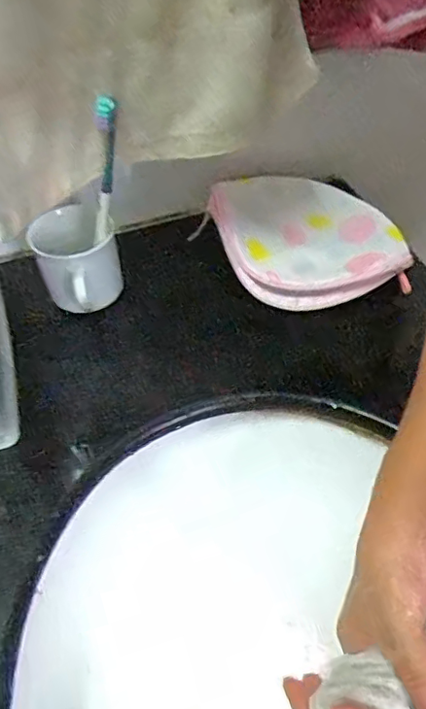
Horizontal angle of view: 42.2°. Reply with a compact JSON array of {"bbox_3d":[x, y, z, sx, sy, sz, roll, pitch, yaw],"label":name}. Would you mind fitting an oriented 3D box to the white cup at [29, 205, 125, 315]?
[{"bbox_3d":[-0.128,-0.089,0.526,0.076,0.063,0.095,-15,50,-10],"label":"white cup"}]

